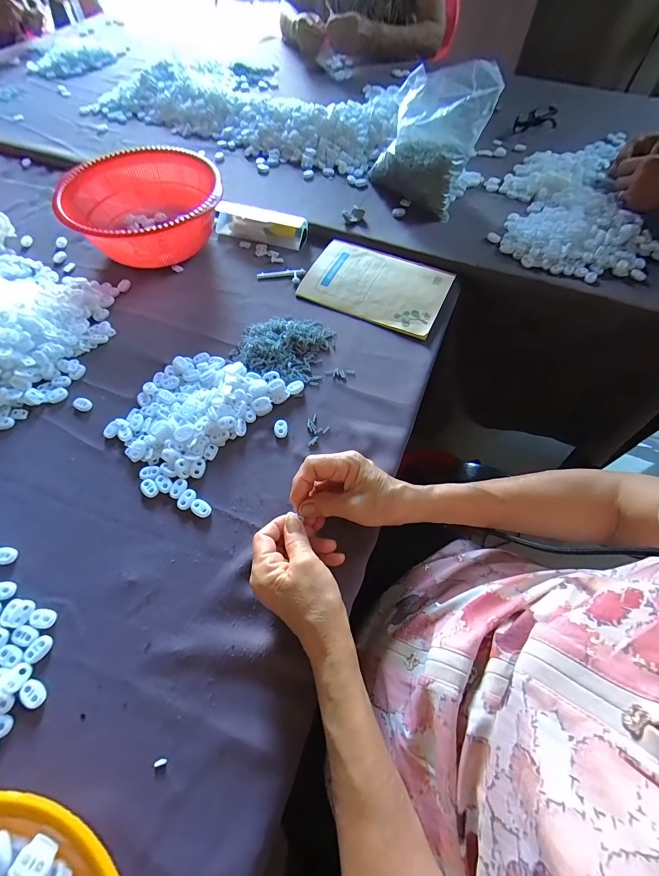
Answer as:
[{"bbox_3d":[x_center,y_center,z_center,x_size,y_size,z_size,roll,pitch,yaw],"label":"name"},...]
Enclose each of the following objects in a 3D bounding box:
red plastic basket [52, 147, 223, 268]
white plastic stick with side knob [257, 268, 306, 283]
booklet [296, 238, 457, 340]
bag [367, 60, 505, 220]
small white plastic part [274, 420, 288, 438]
[{"bbox_3d":[-0.286,-0.357,0.570,0.228,0.084,0.229,-10,61,-6],"label":"red plastic basket"},{"bbox_3d":[-0.075,-0.254,0.562,0.076,0.010,0.026,-6,60,-4],"label":"white plastic stick with side knob"},{"bbox_3d":[0.070,-0.234,0.548,0.210,0.014,0.138,25,63,13],"label":"booklet"},{"bbox_3d":[0.161,-0.500,0.593,0.157,0.153,0.123,41,67,20],"label":"bag"},{"bbox_3d":[-0.057,-0.011,0.422,0.015,0.004,0.023,-10,61,-6],"label":"small white plastic part"}]

